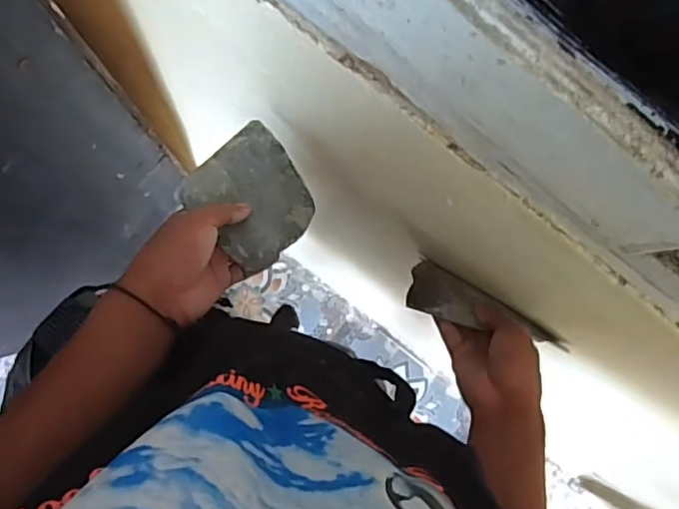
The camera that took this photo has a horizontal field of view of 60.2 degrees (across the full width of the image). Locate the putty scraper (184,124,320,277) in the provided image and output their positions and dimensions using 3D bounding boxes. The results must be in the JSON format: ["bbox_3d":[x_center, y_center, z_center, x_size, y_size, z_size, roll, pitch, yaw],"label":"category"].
[{"bbox_3d":[-0.070,-0.049,0.489,0.096,0.008,0.099,45,63,-5],"label":"putty scraper"}]

